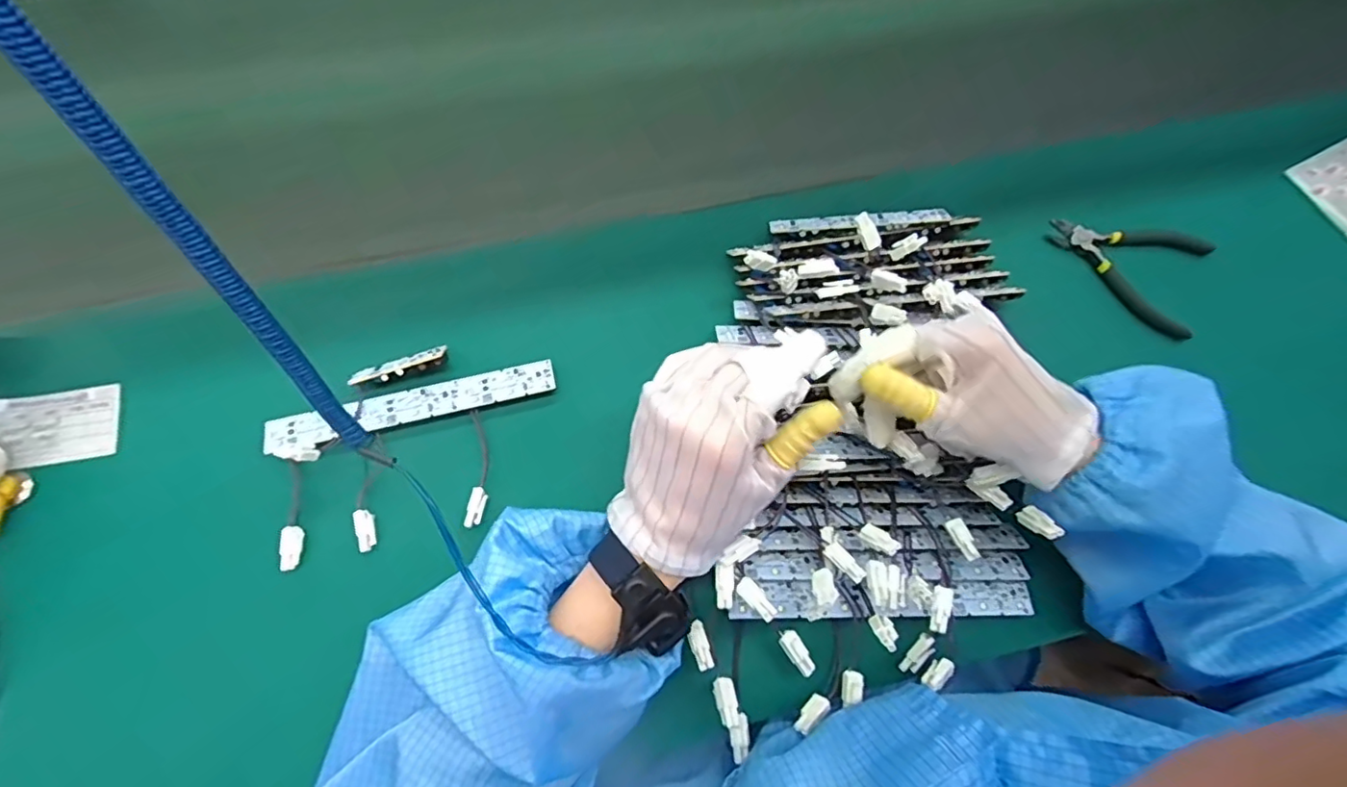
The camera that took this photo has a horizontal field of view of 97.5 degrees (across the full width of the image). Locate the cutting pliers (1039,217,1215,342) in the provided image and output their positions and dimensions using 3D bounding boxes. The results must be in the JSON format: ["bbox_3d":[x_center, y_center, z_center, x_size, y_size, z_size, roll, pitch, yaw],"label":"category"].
[{"bbox_3d":[0.362,-0.111,0.467,0.122,0.024,0.099,29,72,8],"label":"cutting pliers"}]

